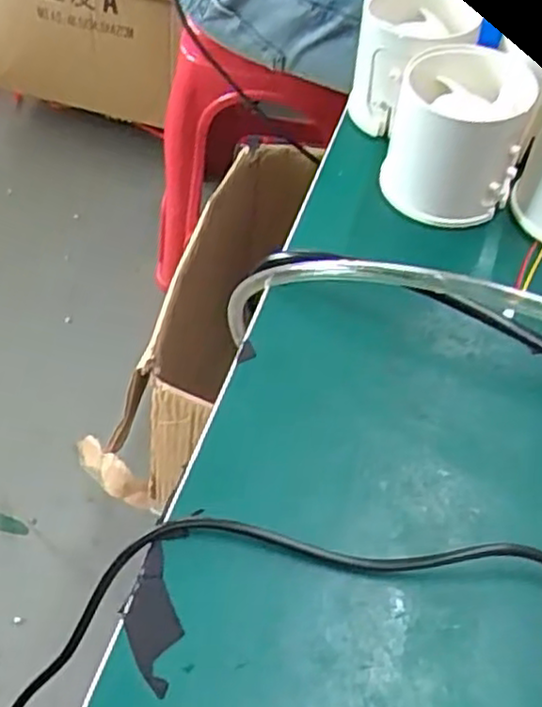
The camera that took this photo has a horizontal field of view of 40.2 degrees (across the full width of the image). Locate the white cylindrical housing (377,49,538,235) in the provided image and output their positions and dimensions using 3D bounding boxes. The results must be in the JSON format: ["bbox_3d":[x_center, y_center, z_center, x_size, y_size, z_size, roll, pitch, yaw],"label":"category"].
[{"bbox_3d":[0.078,-0.093,0.313,0.052,0.054,0.057,3,52,-4],"label":"white cylindrical housing"}]

